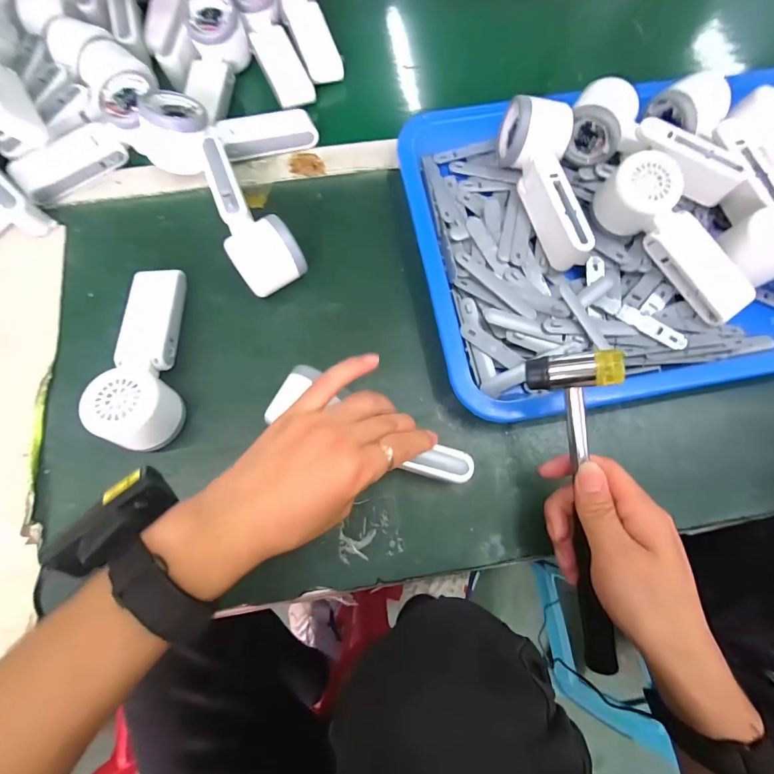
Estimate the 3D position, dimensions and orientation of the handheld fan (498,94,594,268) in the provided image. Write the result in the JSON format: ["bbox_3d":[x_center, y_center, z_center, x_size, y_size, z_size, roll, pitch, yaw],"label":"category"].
[{"bbox_3d":[0.150,-0.196,0.368,0.054,0.053,0.164,-8,74,-2],"label":"handheld fan"}]

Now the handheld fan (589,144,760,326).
[{"bbox_3d":[0.257,-0.132,0.350,0.049,0.055,0.166,-37,78,-10],"label":"handheld fan"}]

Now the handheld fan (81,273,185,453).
[{"bbox_3d":[-0.207,-0.027,0.342,0.051,0.050,0.165,-7,66,-1],"label":"handheld fan"}]

